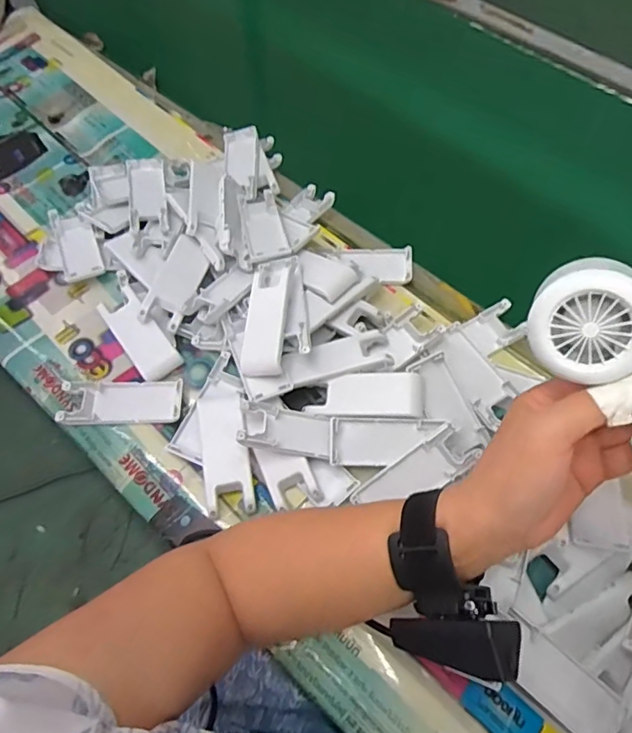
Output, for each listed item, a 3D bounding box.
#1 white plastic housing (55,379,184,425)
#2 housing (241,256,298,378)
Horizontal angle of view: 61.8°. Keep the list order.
[{"bbox_3d":[-0.173,0.032,0.472,0.103,0.010,0.041,-2,64,0],"label":"white plastic housing"},{"bbox_3d":[-0.042,-0.051,0.469,0.037,0.023,0.116,5,64,3],"label":"housing"}]

